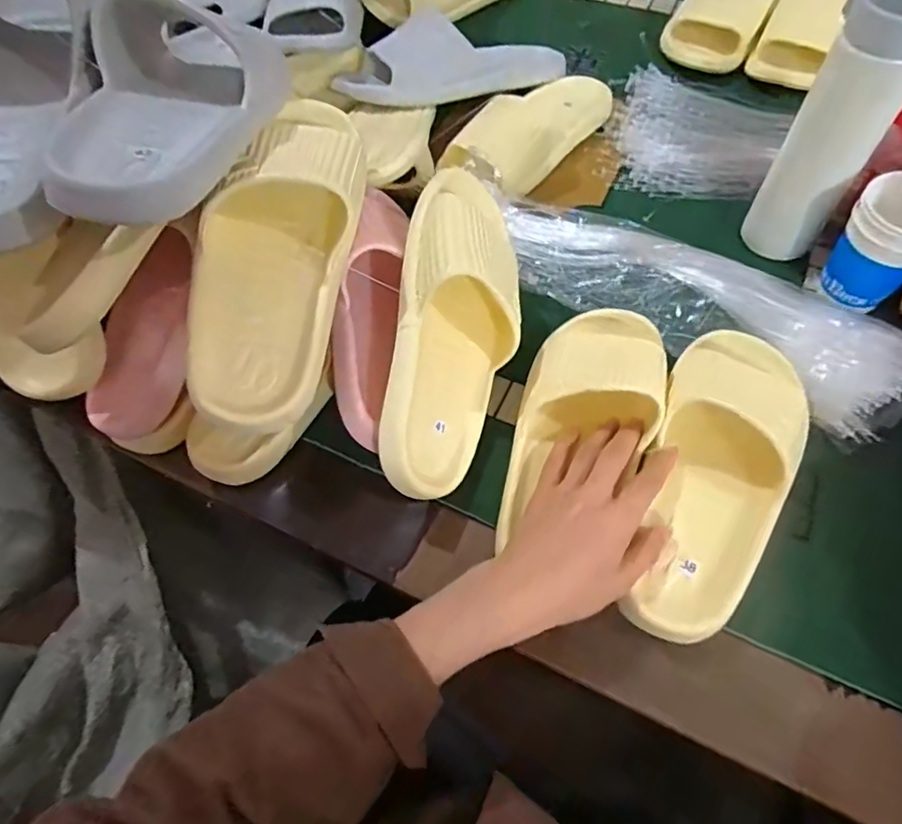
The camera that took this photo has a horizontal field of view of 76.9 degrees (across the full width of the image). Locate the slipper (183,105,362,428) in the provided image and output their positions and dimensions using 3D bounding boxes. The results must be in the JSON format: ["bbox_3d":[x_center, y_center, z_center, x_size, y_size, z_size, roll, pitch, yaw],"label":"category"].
[{"bbox_3d":[-0.116,-0.115,0.380,0.092,0.068,0.257,8,78,9],"label":"slipper"}]

